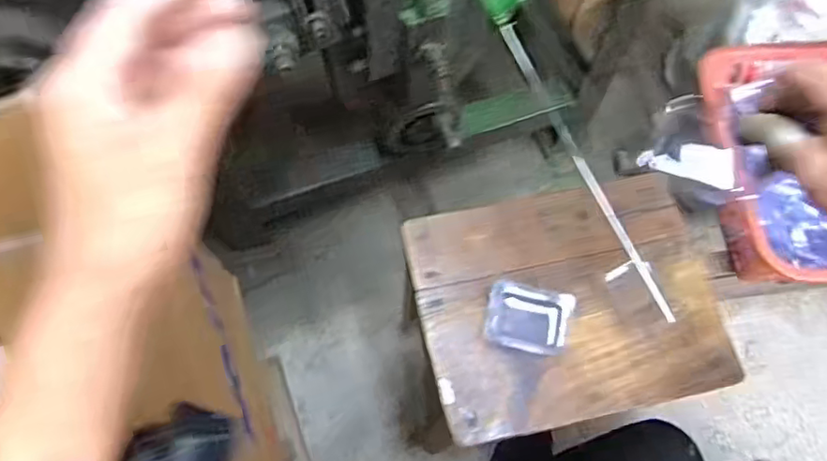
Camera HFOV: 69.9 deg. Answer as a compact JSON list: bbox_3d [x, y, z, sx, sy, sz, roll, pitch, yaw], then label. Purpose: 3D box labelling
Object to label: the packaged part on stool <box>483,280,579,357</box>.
[{"bbox_3d":[0.120,0.092,0.615,0.087,0.030,0.065,11,68,4],"label":"packaged part on stool"}]

